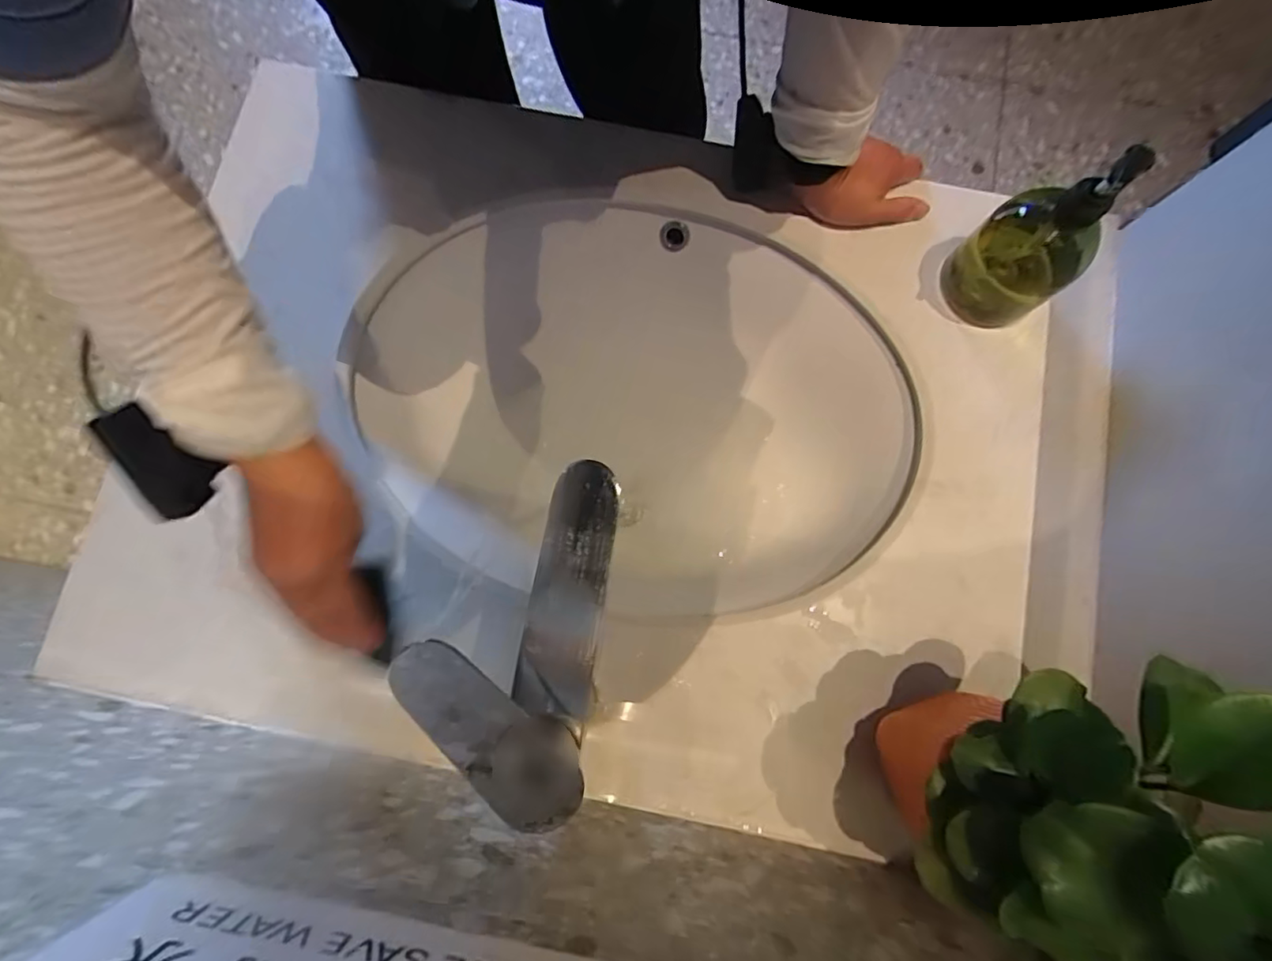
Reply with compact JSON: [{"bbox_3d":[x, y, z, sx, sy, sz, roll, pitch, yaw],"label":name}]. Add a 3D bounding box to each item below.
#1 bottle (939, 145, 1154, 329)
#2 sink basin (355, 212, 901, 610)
[{"bbox_3d":[0.322,-0.193,0.449,0.080,0.167,0.085,0,80,-1],"label":"bottle"},{"bbox_3d":[0.000,-0.075,0.591,0.502,0.141,0.341,18,80,2],"label":"sink basin"}]

